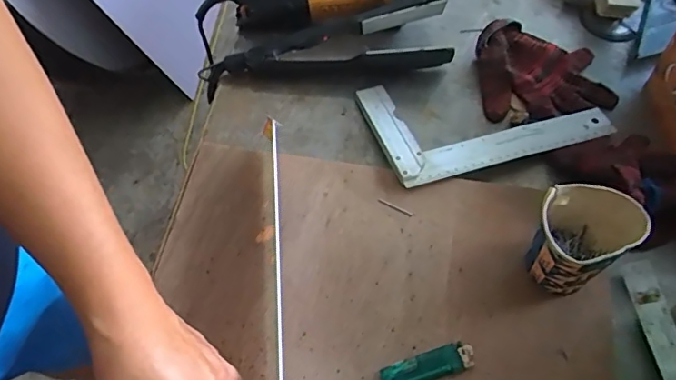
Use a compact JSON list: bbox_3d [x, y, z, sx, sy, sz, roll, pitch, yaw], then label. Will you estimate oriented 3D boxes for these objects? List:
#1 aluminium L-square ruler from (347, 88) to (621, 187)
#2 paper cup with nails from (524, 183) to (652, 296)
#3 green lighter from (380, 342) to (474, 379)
[{"bbox_3d":[0.164,-0.087,0.592,0.251,0.022,0.142,-18,61,-6],"label":"aluminium L-square ruler"},{"bbox_3d":[0.204,0.045,0.462,0.084,0.096,0.072,-31,64,-17],"label":"paper cup with nails"},{"bbox_3d":[0.076,0.152,0.449,0.078,0.013,0.023,-17,60,-6],"label":"green lighter"}]

